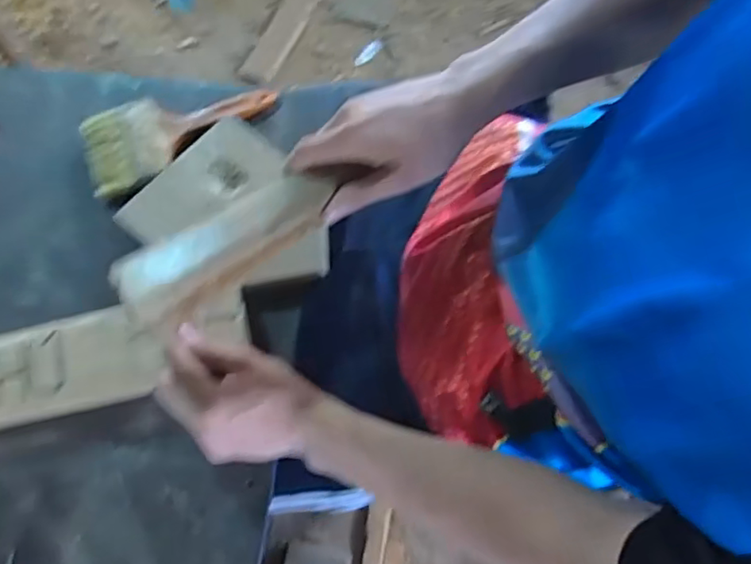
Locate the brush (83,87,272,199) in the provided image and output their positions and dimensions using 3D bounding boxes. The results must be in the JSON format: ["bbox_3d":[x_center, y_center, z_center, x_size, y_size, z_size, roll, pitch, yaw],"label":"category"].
[{"bbox_3d":[-0.197,-0.157,0.597,0.190,0.018,0.087,-24,74,-4],"label":"brush"}]

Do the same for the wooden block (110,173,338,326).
[{"bbox_3d":[-0.108,-0.031,0.441,0.162,0.020,0.052,-33,75,-15],"label":"wooden block"}]

